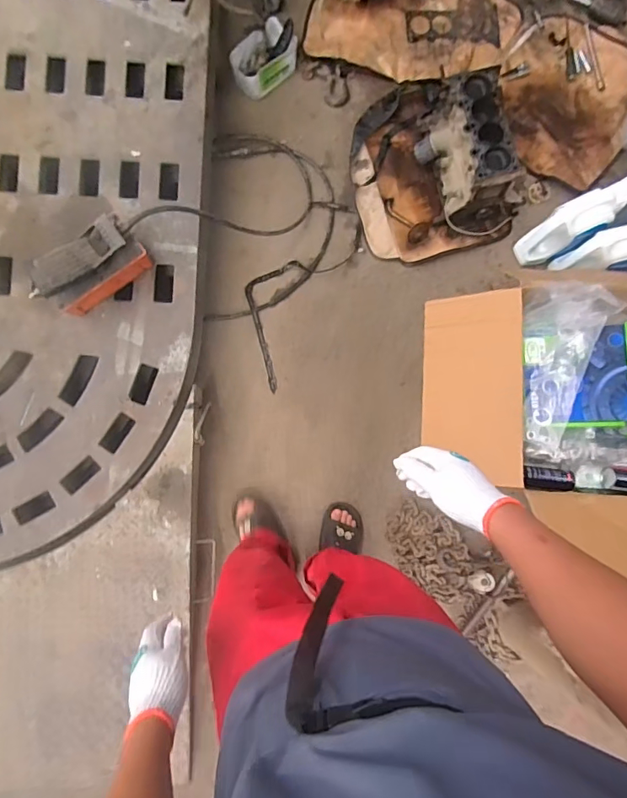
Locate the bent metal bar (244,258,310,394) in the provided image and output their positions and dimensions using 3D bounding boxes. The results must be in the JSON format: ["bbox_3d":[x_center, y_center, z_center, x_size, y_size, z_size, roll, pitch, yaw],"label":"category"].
[{"bbox_3d":[-0.147,-0.242,1.459,0.169,0.037,0.403,16,82,-3],"label":"bent metal bar"}]

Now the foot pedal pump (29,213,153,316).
[{"bbox_3d":[-0.545,-0.320,1.169,0.253,0.171,0.097,-41,88,-8],"label":"foot pedal pump"}]

